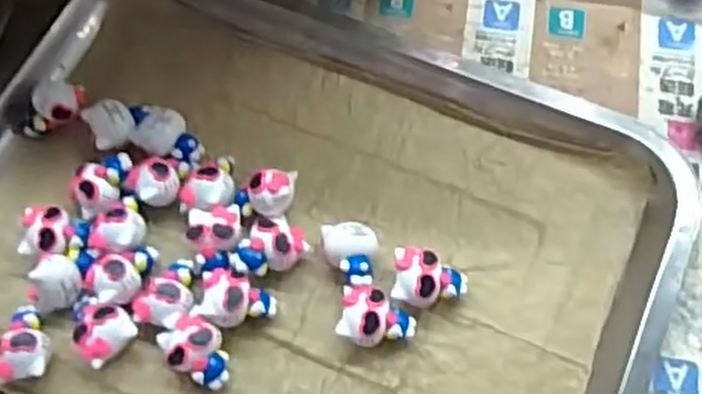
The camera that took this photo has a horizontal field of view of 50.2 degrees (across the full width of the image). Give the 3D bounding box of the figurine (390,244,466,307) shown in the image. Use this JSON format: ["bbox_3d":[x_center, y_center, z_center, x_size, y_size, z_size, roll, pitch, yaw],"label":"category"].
[{"bbox_3d":[0.037,0.039,0.348,0.034,0.022,0.026,6,68,5],"label":"figurine"}]

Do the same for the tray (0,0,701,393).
[{"bbox_3d":[-0.035,0.027,0.357,0.334,0.024,0.256,24,70,12],"label":"tray"}]

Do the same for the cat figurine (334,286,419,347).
[{"bbox_3d":[0.012,0.056,0.341,0.034,0.022,0.025,8,68,6],"label":"cat figurine"}]

